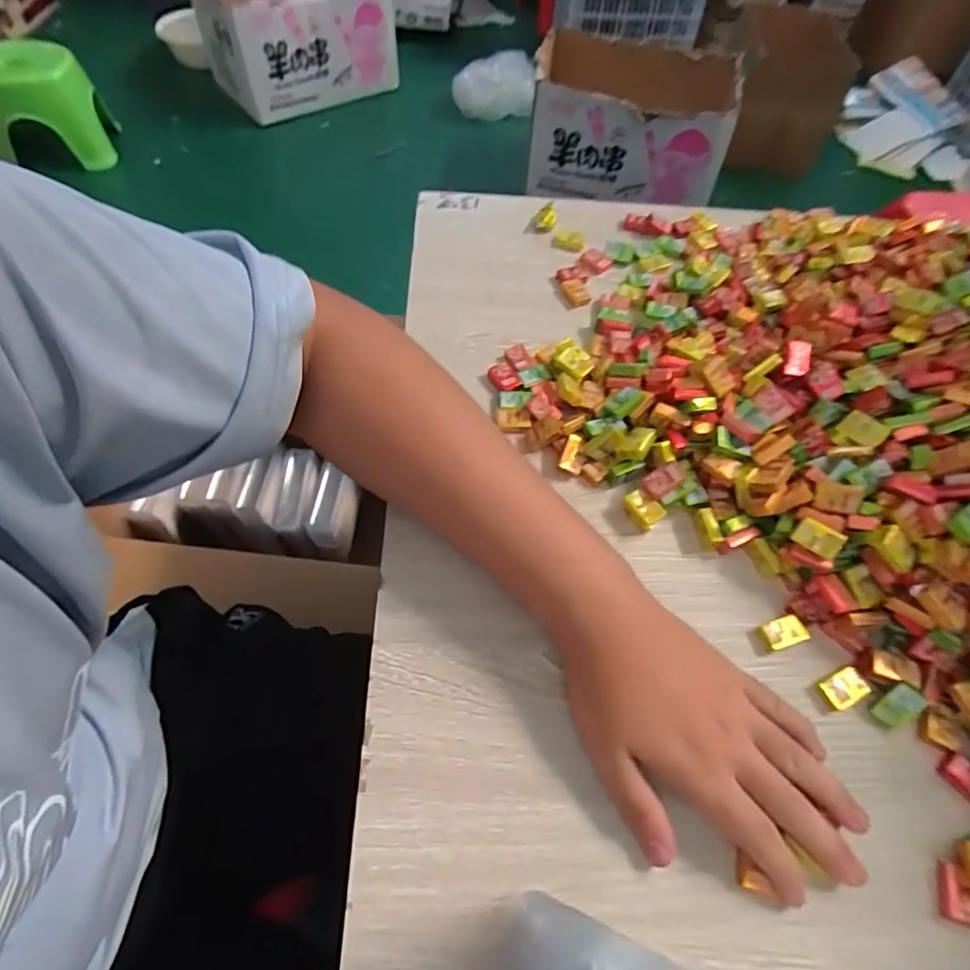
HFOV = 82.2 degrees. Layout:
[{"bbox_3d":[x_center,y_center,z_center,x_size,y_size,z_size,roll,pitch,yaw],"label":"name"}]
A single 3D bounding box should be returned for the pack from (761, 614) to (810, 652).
[{"bbox_3d":[0.191,0.094,0.353,0.028,0.007,0.017,-14,61,-12],"label":"pack"}]

